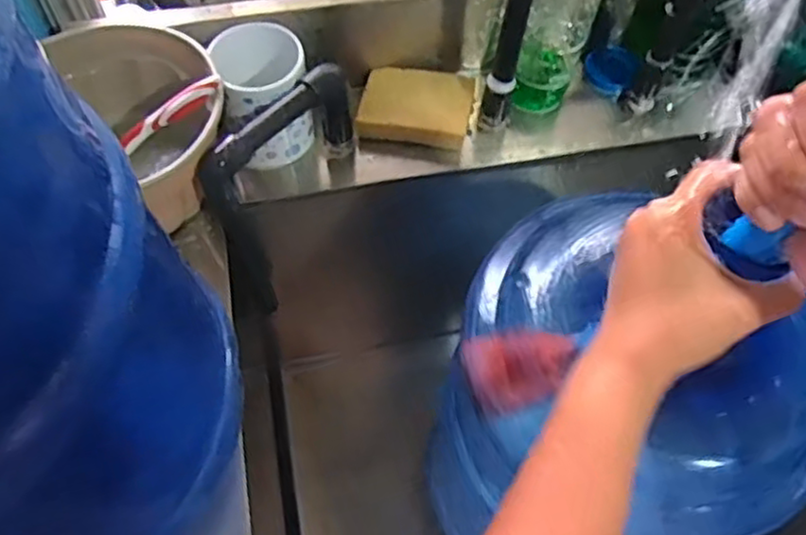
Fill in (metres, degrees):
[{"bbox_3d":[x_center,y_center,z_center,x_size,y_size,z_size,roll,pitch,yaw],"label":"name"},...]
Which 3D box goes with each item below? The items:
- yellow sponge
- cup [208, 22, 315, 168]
[{"bbox_3d":[0.015,-0.151,0.652,0.107,0.032,0.075,8,58,3],"label":"yellow sponge"},{"bbox_3d":[-0.119,-0.146,0.602,0.073,0.101,0.071,1,58,-1],"label":"cup"}]

